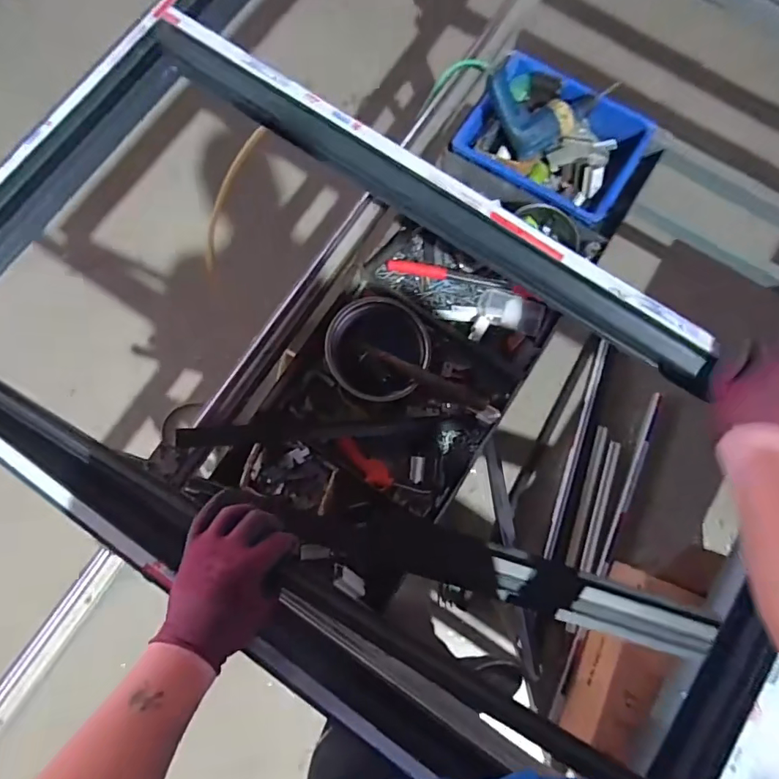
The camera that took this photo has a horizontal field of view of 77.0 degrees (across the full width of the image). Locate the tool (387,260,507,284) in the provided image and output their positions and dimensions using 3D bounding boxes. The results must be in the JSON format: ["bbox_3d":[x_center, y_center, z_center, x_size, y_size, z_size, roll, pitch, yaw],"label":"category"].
[{"bbox_3d":[0.125,-0.260,1.080,0.257,0.019,0.031,9,79,0],"label":"tool"}]

